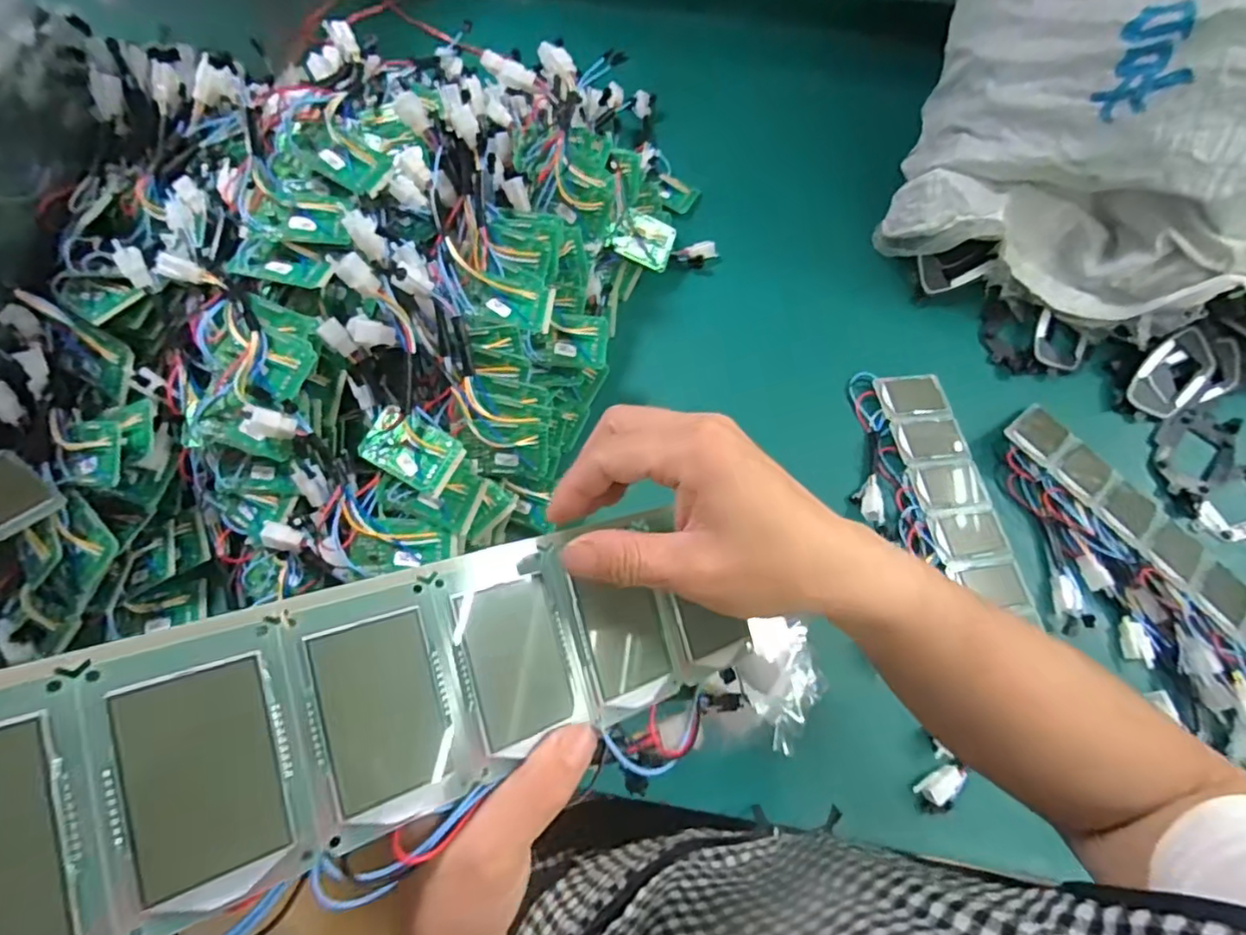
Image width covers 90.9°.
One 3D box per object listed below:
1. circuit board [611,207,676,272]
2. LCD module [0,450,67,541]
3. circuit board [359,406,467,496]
[{"bbox_3d":[0.022,-0.239,0.642,0.066,0.007,0.052,22,85,-24],"label":"circuit board"},{"bbox_3d":[-0.474,0.020,0.469,0.061,0.012,0.049,53,44,-12],"label":"LCD module"},{"bbox_3d":[-0.168,-0.018,0.493,0.076,0.017,0.055,28,70,10],"label":"circuit board"}]

